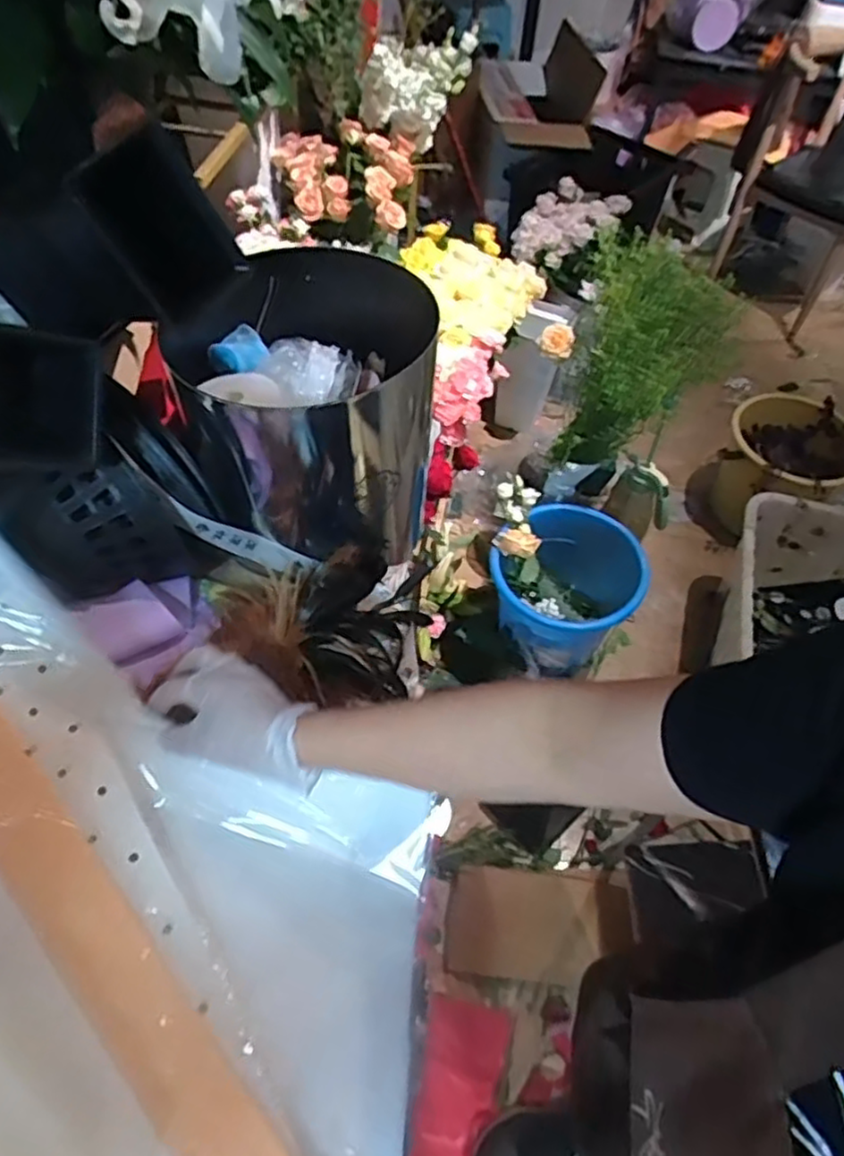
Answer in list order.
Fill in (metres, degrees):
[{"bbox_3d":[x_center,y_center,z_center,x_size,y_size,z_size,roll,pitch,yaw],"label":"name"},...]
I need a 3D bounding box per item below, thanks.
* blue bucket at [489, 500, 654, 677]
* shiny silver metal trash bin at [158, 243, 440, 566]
[{"bbox_3d":[0.306,0.038,1.533,0.294,0.258,0.346,29,57,17],"label":"blue bucket"},{"bbox_3d":[-0.110,-0.166,0.714,0.219,0.228,0.247,2,53,-2],"label":"shiny silver metal trash bin"}]

